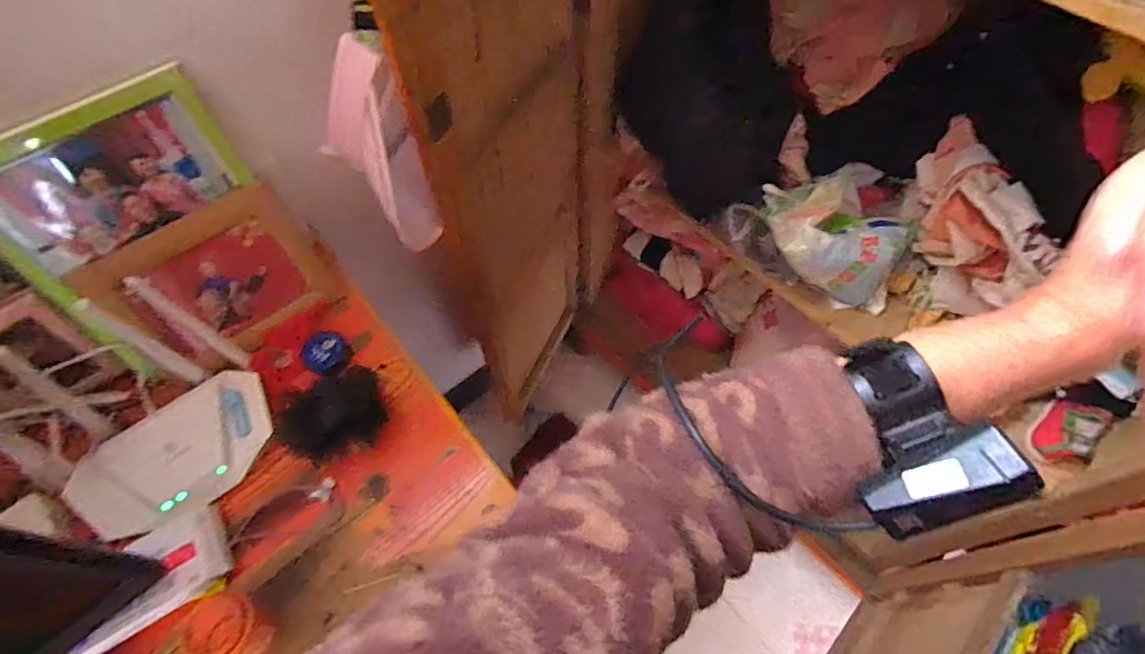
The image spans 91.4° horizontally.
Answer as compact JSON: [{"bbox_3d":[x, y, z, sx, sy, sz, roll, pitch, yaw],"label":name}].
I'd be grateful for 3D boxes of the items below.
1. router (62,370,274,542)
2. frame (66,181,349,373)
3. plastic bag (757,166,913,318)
[{"bbox_3d":[-0.426,0.139,0.612,0.195,0.028,0.127,-36,66,-18],"label":"router"},{"bbox_3d":[-0.413,-0.052,0.658,0.213,0.165,0.029,-37,31,-13],"label":"frame"},{"bbox_3d":[0.362,-0.122,0.788,0.208,0.130,0.111,19,63,12],"label":"plastic bag"}]

